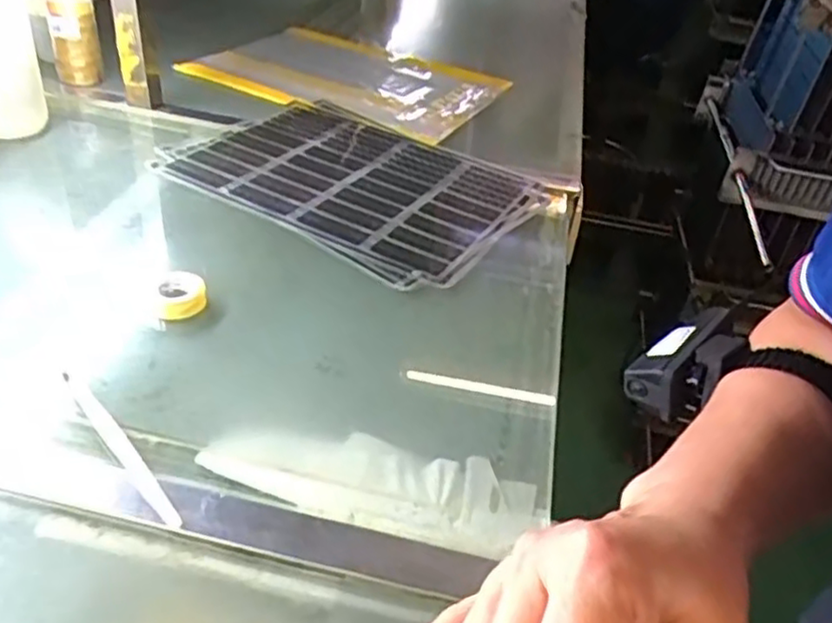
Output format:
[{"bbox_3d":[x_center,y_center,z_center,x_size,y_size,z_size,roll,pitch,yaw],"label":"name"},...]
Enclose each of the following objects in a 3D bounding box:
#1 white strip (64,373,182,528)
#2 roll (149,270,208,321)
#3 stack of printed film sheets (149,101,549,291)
[{"bbox_3d":[-0.175,0.078,0.408,0.011,0.006,0.144,-25,48,-37],"label":"white strip"},{"bbox_3d":[-0.178,-0.013,0.519,0.039,0.017,0.044,-7,39,-20],"label":"roll"},{"bbox_3d":[-0.065,-0.139,0.713,0.347,0.012,0.246,25,40,22],"label":"stack of printed film sheets"}]

